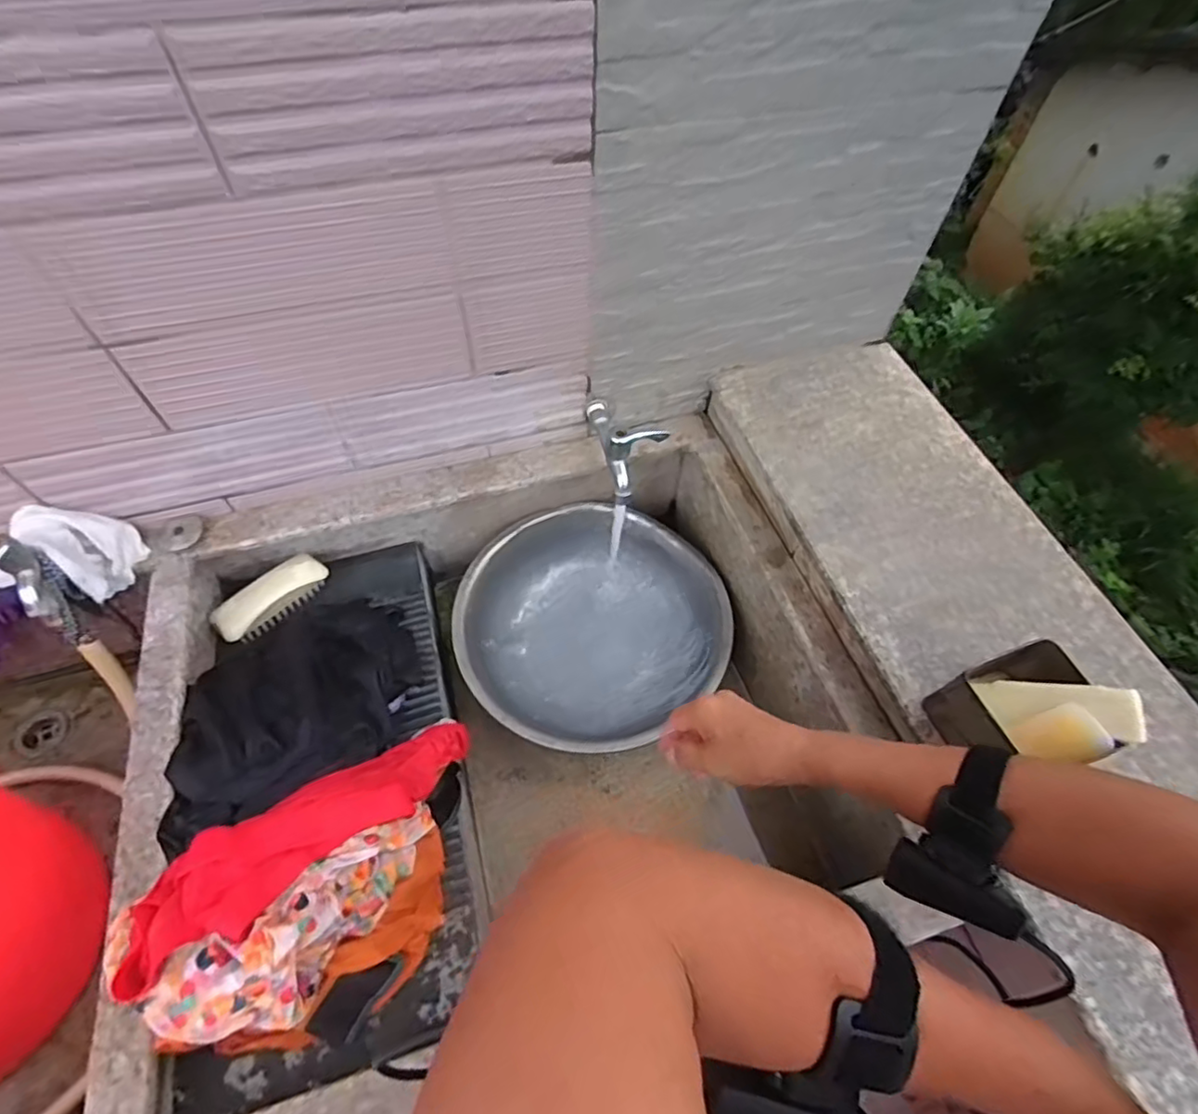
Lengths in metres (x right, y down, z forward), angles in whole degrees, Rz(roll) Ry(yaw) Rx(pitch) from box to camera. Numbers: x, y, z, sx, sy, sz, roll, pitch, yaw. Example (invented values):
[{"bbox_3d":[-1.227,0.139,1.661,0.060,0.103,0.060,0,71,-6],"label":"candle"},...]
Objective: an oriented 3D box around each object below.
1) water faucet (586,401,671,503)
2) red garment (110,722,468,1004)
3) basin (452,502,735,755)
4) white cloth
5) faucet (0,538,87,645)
[{"bbox_3d":[0.018,-0.135,0.711,0.055,0.090,0.123,-27,62,-19],"label":"water faucet"},{"bbox_3d":[-0.231,0.226,0.516,0.071,0.040,0.295,40,37,21],"label":"red garment"},{"bbox_3d":[-0.011,0.088,0.784,0.317,0.110,0.305,1,57,-2],"label":"basin"},{"bbox_3d":[-0.522,-0.015,0.625,0.032,0.110,0.077,-11,36,37],"label":"white cloth"},{"bbox_3d":[-0.528,0.040,0.578,0.043,0.118,0.046,-31,41,-20],"label":"faucet"}]

